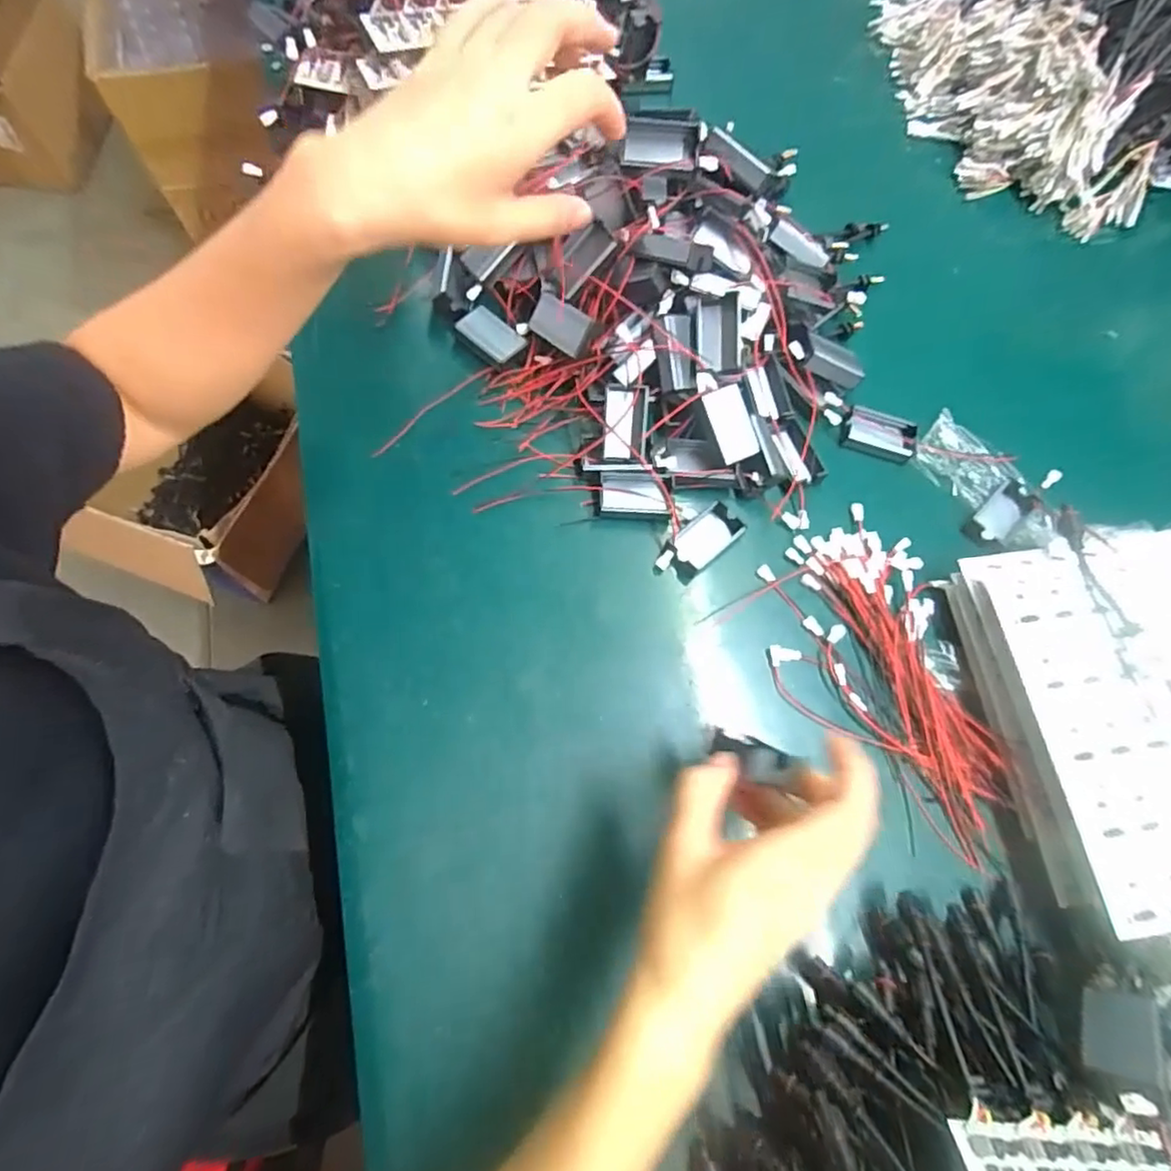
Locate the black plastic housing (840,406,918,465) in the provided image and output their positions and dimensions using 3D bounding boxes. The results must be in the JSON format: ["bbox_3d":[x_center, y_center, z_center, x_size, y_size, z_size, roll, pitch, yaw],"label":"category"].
[{"bbox_3d":[0.222,-0.114,0.470,0.053,0.013,0.033,20,72,4],"label":"black plastic housing"}]

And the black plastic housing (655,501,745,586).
[{"bbox_3d":[0.078,-0.028,0.429,0.063,0.014,0.028,-40,78,-14],"label":"black plastic housing"}]

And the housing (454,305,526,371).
[{"bbox_3d":[-0.073,-0.187,0.466,0.056,0.010,0.028,41,75,10],"label":"housing"}]

